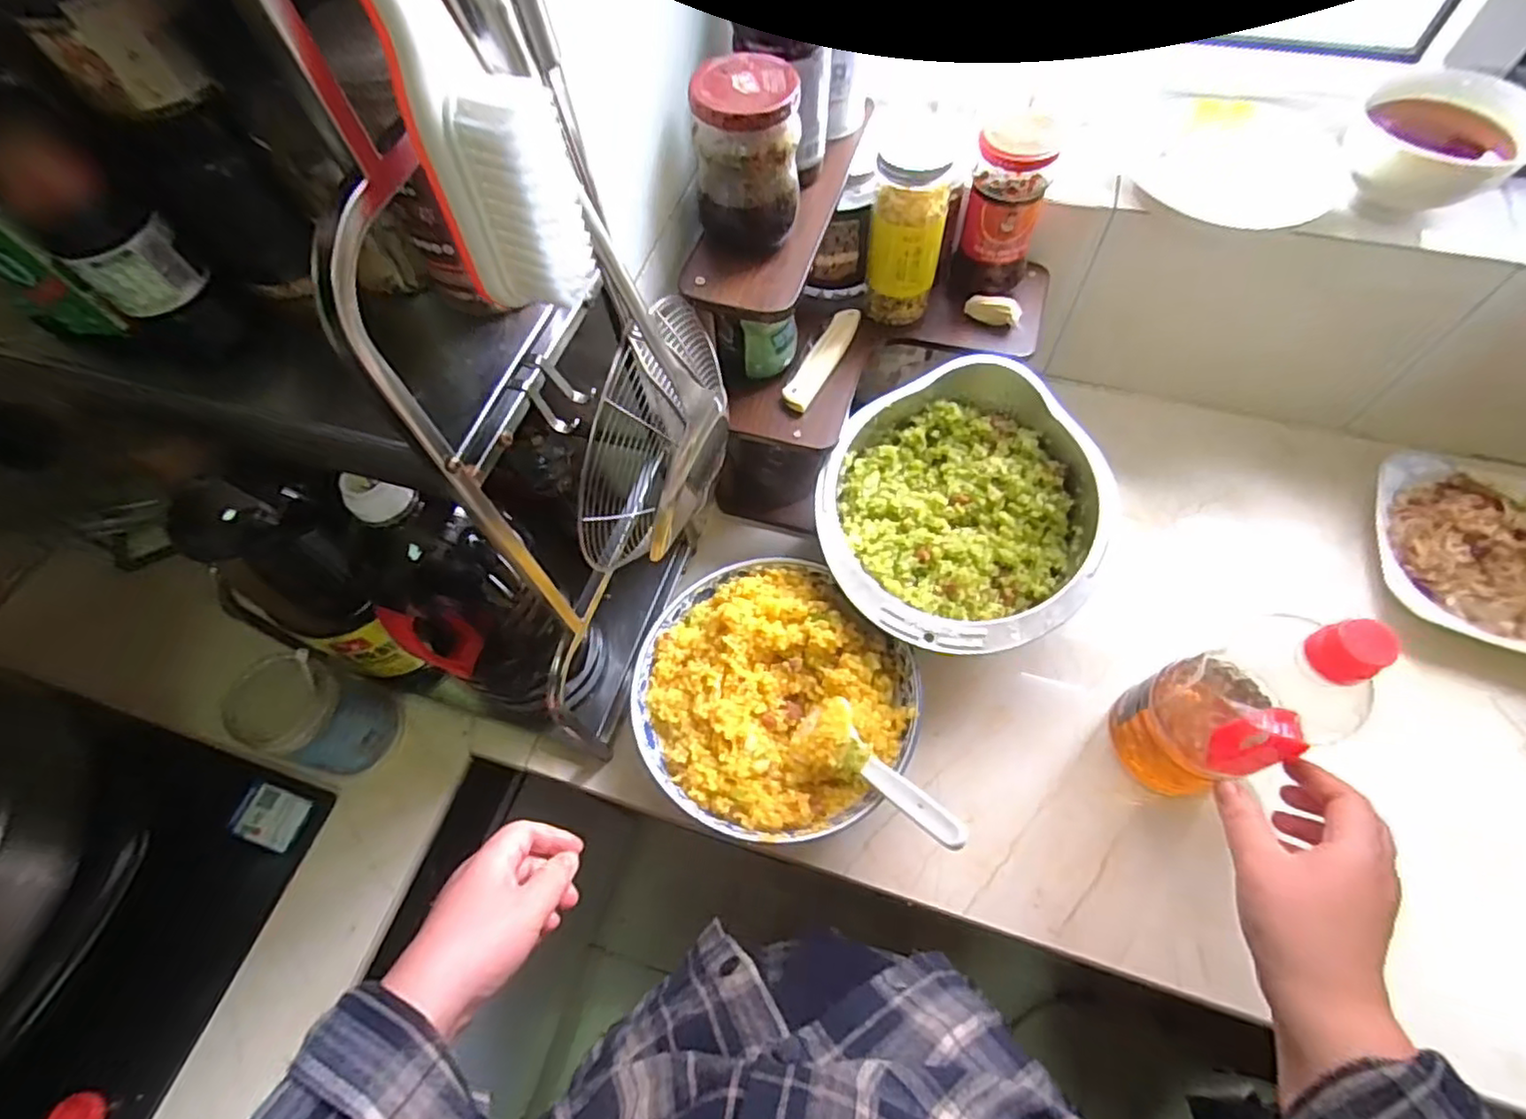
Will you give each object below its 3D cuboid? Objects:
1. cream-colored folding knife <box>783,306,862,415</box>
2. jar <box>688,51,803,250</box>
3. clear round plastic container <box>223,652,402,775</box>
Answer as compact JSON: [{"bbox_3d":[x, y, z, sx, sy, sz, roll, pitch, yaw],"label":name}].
[{"bbox_3d":[0.049,-0.175,0.575,0.031,0.007,0.116,25,68,15],"label":"cream-colored folding knife"},{"bbox_3d":[-0.010,-0.259,0.430,0.065,0.091,0.061,-6,64,1],"label":"jar"},{"bbox_3d":[-0.355,0.126,0.531,0.068,0.119,0.069,-2,64,3],"label":"clear round plastic container"}]

